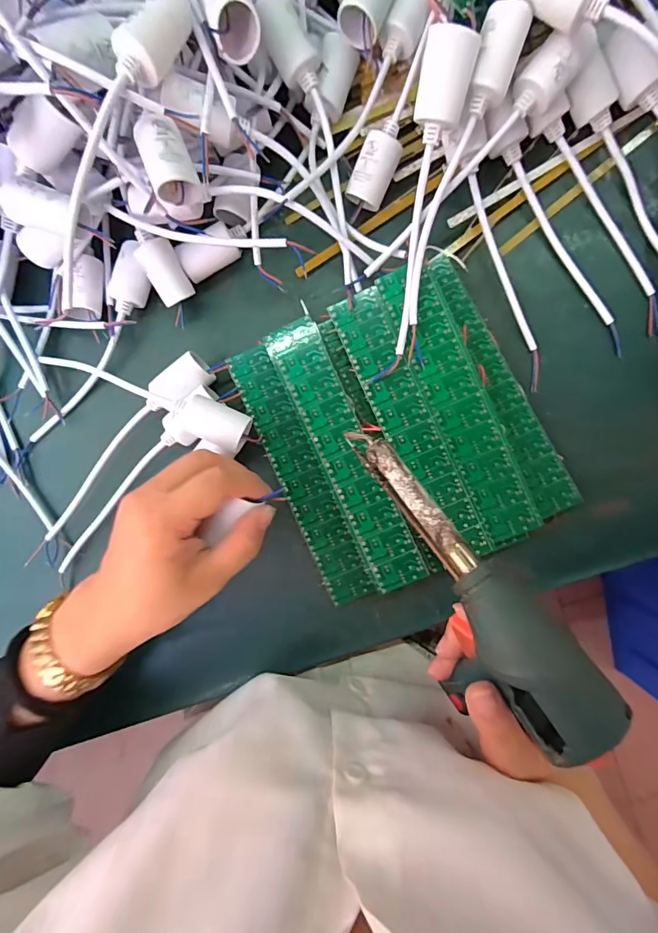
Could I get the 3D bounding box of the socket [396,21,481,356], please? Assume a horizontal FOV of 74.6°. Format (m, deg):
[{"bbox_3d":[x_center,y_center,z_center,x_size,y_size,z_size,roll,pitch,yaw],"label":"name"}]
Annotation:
[{"bbox_3d":[0.062,-0.166,0.277,0.031,0.044,0.177,8,96,3],"label":"socket"}]

